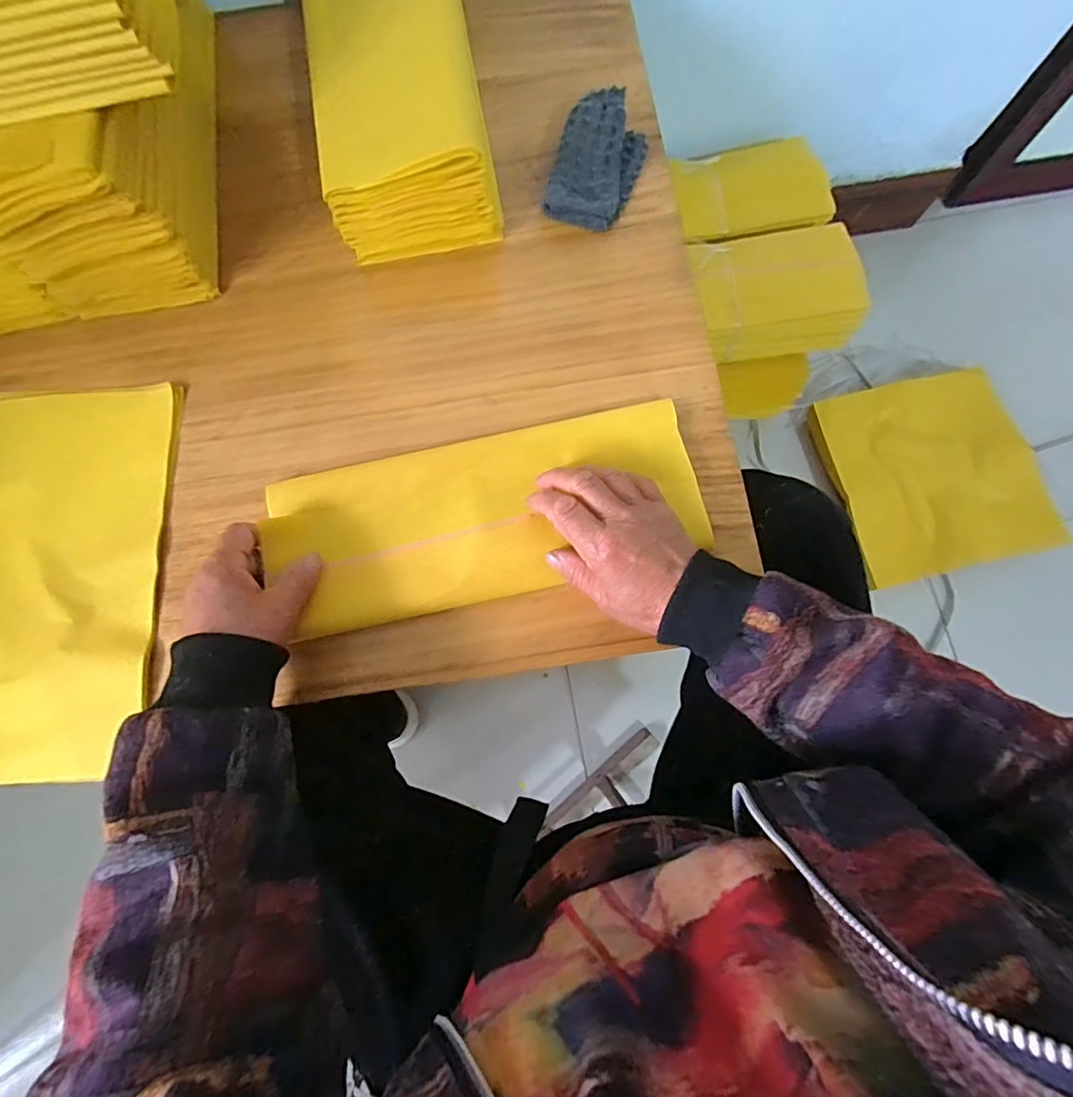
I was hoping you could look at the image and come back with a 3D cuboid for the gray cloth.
[{"bbox_3d":[0.052,-0.332,0.446,0.067,0.035,0.111,17,79,4],"label":"gray cloth"}]

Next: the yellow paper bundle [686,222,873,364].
[{"bbox_3d":[0.303,-0.325,0.670,0.207,0.088,0.135,-4,78,0],"label":"yellow paper bundle"}]

